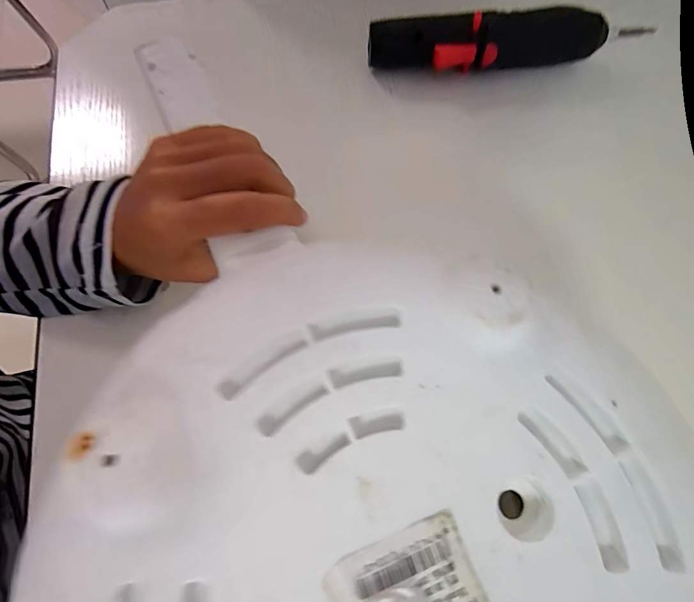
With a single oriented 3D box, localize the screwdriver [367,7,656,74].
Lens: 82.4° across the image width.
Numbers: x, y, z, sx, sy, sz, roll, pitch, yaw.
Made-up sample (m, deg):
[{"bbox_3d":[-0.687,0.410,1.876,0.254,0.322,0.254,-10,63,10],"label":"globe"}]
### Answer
[{"bbox_3d":[0.127,-0.212,0.328,0.214,0.041,0.035,-7,68,-5],"label":"screwdriver"}]

